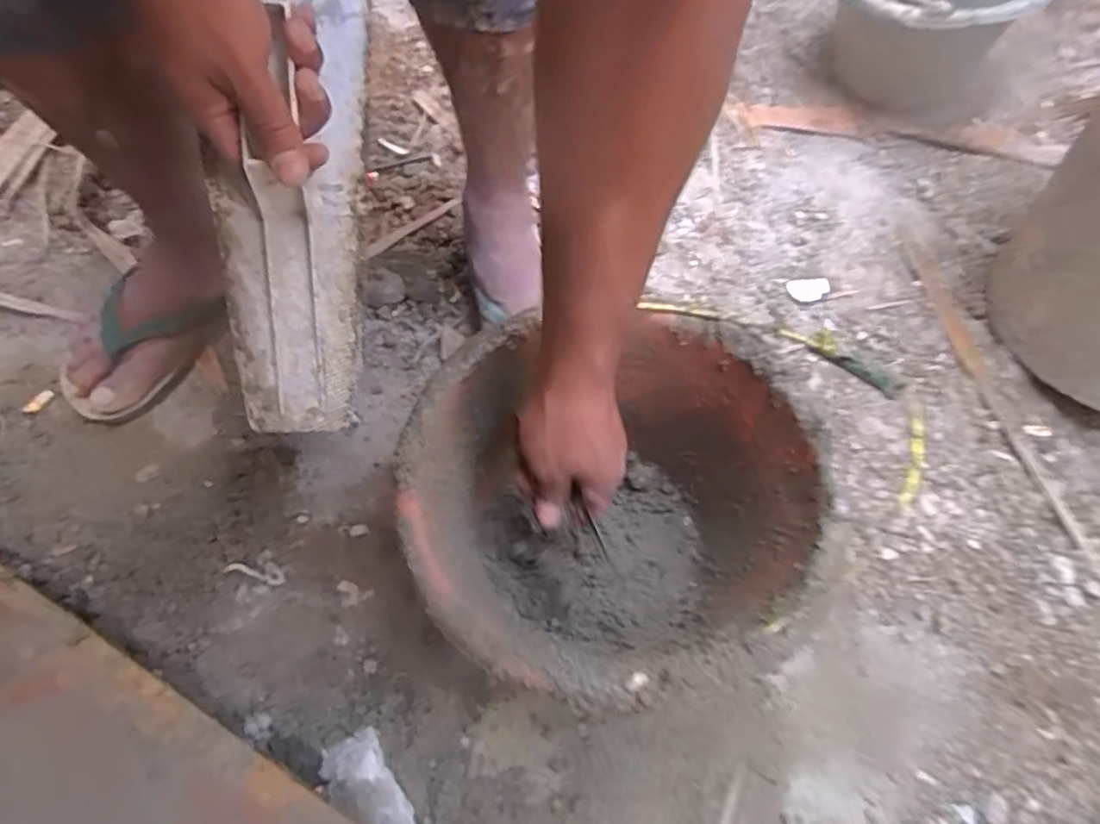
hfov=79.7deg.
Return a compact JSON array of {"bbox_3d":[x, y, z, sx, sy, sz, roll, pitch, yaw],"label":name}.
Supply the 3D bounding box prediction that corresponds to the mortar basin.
[{"bbox_3d":[0.042,0.080,0.516,0.270,0.210,0.253,0,63,-1],"label":"mortar basin"}]

